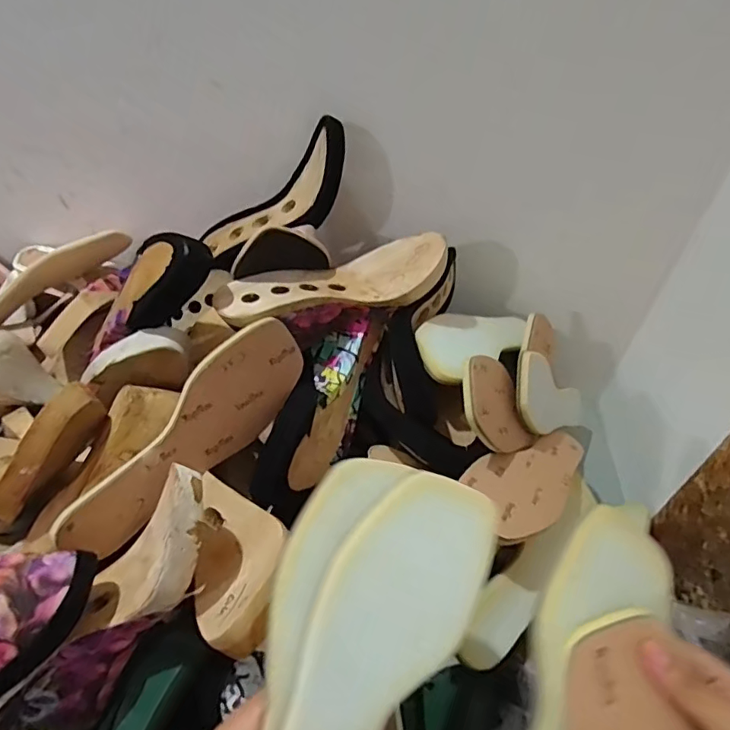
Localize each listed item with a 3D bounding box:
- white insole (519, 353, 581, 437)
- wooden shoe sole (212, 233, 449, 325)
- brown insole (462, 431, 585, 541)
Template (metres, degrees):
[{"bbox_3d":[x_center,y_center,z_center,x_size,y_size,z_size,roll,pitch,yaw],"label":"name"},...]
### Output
[{"bbox_3d":[0.223,0.048,0.619,0.008,0.233,0.078,5,76,36],"label":"white insole"},{"bbox_3d":[-0.030,-0.082,0.509,0.231,0.036,0.082,-19,50,-22],"label":"wooden shoe sole"},{"bbox_3d":[0.178,0.107,0.545,0.084,0.017,0.214,35,33,27],"label":"brown insole"}]

